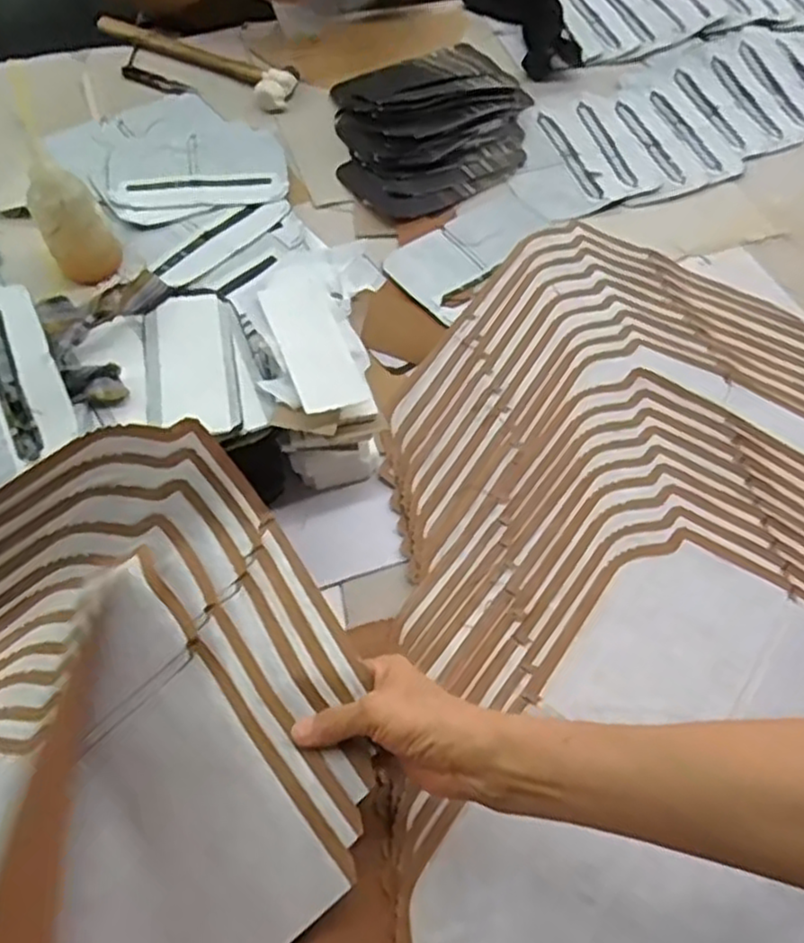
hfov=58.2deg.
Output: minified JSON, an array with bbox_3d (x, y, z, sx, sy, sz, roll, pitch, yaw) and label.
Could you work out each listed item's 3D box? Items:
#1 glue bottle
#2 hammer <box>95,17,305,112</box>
[{"bbox_3d":[-0.321,-0.264,0.680,0.057,0.167,0.061,18,58,8],"label":"glue bottle"},{"bbox_3d":[-0.271,-0.546,0.939,0.310,0.028,0.068,29,60,15],"label":"hammer"}]

